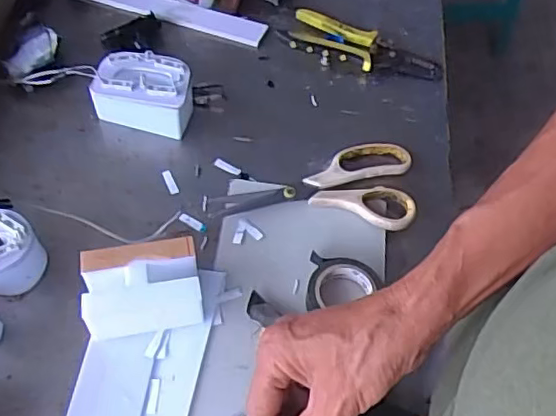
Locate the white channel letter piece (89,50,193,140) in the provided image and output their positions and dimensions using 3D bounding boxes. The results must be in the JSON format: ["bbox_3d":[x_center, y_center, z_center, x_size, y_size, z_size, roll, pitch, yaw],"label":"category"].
[{"bbox_3d":[-0.122,-0.107,0.551,0.084,0.053,0.049,14,58,4],"label":"white channel letter piece"}]

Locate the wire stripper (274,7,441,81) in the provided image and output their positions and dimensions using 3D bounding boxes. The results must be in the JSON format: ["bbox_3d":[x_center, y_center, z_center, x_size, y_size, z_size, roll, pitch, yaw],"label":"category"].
[{"bbox_3d":[0.088,-0.168,0.622,0.165,0.021,0.055,14,59,5],"label":"wire stripper"}]

